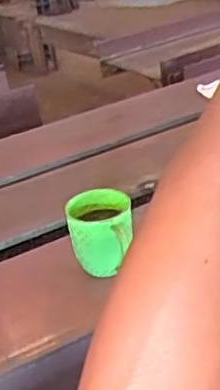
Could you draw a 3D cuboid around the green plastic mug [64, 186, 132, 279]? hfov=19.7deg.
[{"bbox_3d":[-0.010,0.049,0.733,0.074,0.088,0.070,-5,28,3],"label":"green plastic mug"}]

